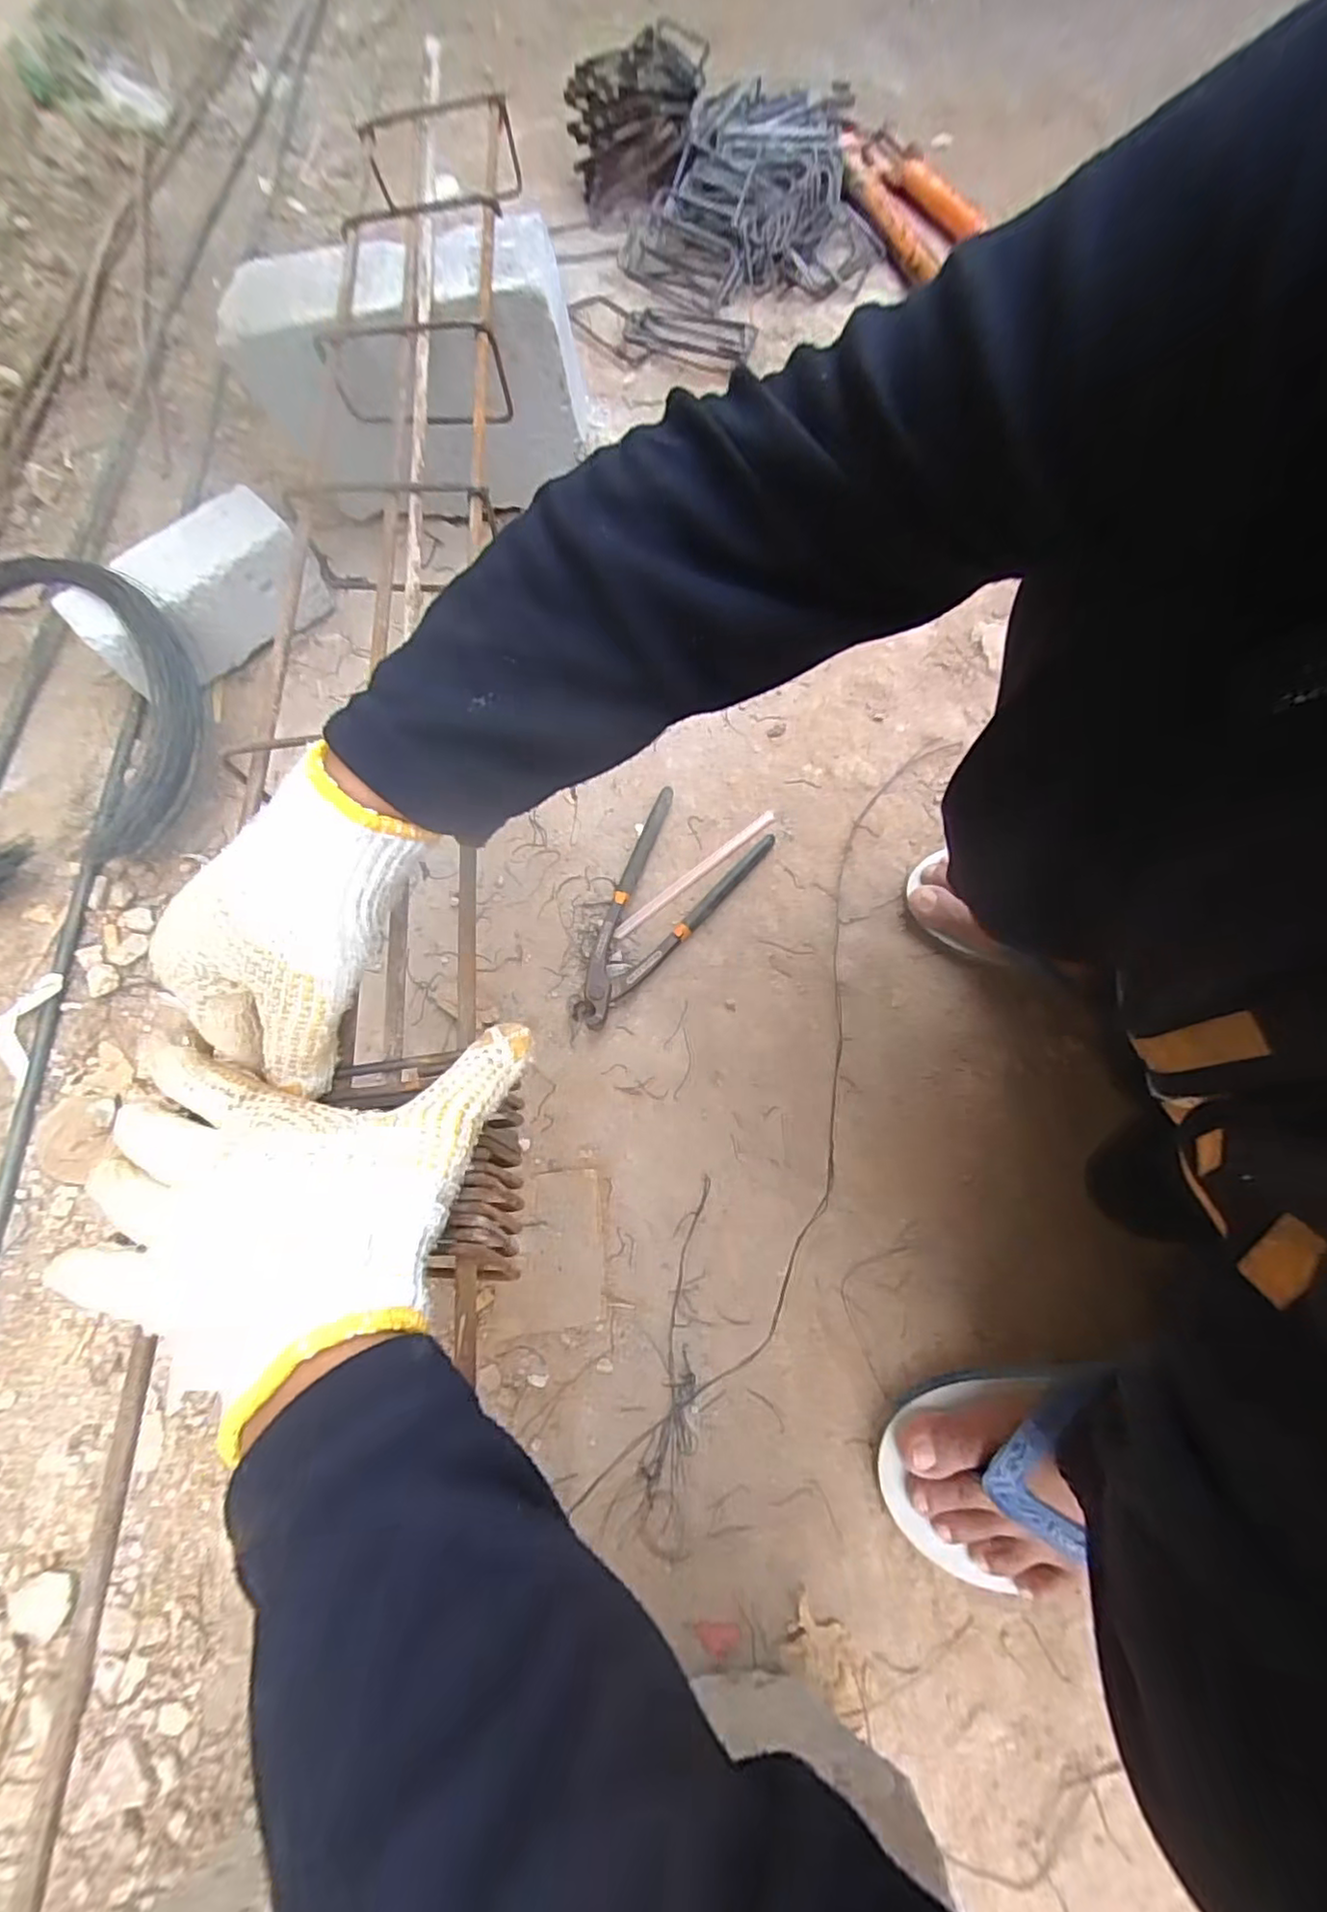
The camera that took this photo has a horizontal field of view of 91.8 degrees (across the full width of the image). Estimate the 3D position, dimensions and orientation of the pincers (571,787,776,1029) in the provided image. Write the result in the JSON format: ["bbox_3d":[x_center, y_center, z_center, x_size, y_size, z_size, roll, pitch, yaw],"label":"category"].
[{"bbox_3d":[-0.015,-0.052,0.537,0.099,0.028,0.221,41,73,14],"label":"pincers"}]

